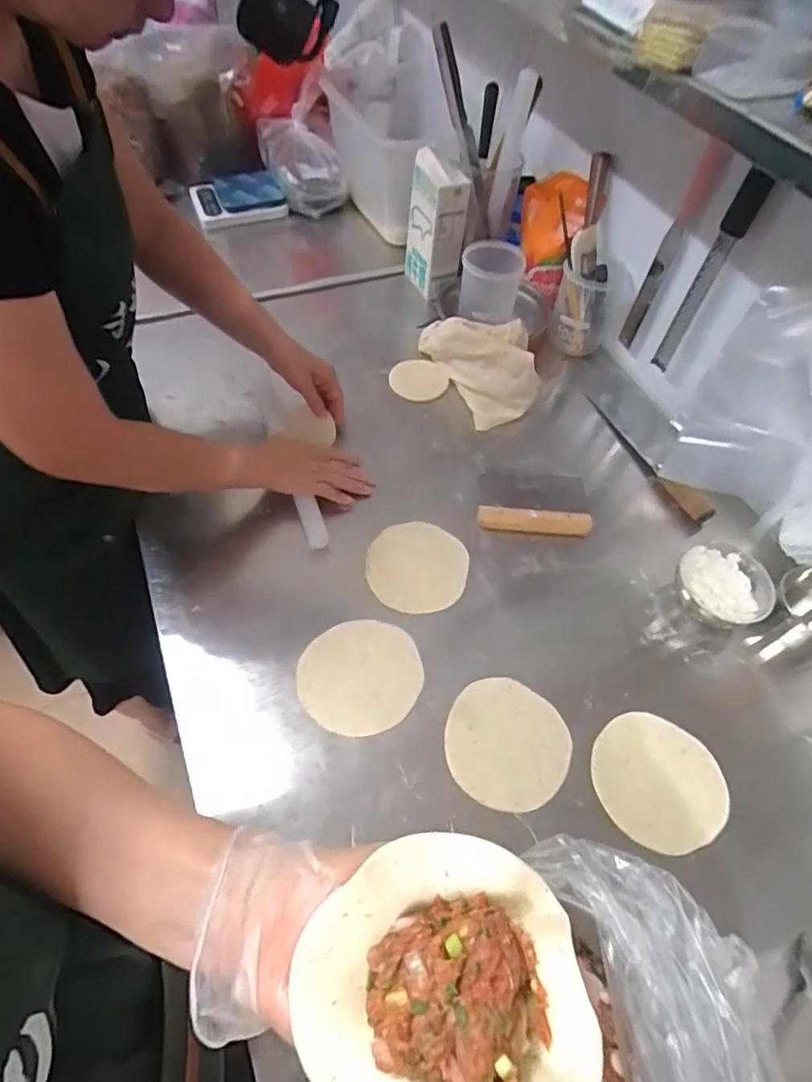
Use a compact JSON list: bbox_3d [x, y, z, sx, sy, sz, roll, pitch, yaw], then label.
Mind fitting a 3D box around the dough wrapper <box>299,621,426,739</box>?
[{"bbox_3d":[-0.052,0.149,0.650,0.133,0.011,0.126,-3,59,5],"label":"dough wrapper"}]

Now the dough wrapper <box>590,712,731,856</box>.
[{"bbox_3d":[0.266,0.249,0.609,0.137,0.005,0.133,2,56,-3],"label":"dough wrapper"}]

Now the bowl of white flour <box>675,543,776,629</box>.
[{"bbox_3d":[0.389,0.056,0.711,0.096,0.041,0.108,-21,60,-18],"label":"bowl of white flour"}]

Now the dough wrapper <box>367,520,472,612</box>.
[{"bbox_3d":[0.013,0.031,0.729,0.123,0.010,0.119,-2,61,4],"label":"dough wrapper"}]

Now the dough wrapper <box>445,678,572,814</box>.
[{"bbox_3d":[0.106,0.216,0.619,0.127,0.006,0.128,-1,59,2],"label":"dough wrapper"}]

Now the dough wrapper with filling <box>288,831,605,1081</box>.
[{"bbox_3d":[0.017,0.183,0.240,0.116,0.032,0.105,-30,63,-22],"label":"dough wrapper with filling"}]

